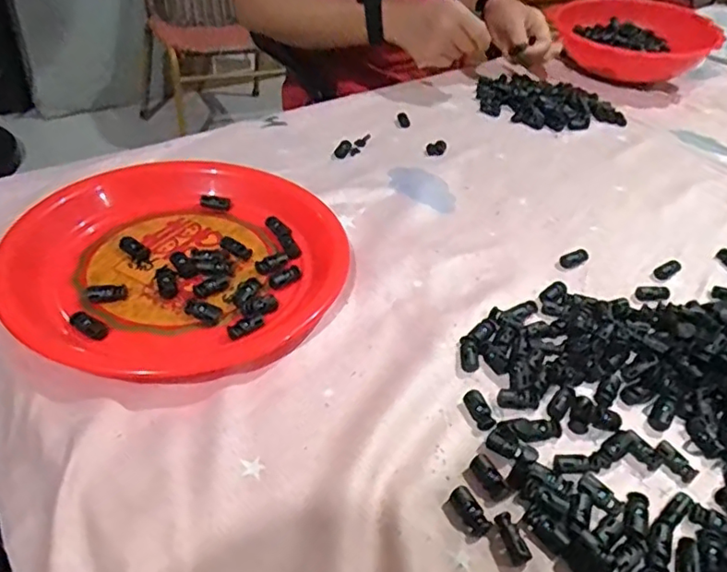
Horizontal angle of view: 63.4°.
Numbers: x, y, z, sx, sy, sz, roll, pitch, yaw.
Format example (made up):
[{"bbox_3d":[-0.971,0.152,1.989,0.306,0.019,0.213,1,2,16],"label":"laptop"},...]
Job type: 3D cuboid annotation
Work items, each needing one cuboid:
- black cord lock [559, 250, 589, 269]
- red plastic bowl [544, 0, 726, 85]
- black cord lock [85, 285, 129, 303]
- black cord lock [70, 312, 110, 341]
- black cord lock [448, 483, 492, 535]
[{"bbox_3d":[0.196,-0.025,0.546,0.032,0.009,0.013,-13,45,-21],"label":"black cord lock"},{"bbox_3d":[0.422,-0.383,0.914,0.241,0.085,0.141,7,41,1],"label":"red plastic bowl"},{"bbox_3d":[-0.194,0.005,0.446,0.029,0.010,0.009,-2,40,-30],"label":"black cord lock"},{"bbox_3d":[-0.198,0.027,0.423,0.031,0.011,0.013,22,44,17],"label":"black cord lock"},{"bbox_3d":[0.061,0.129,0.340,0.013,0.008,0.028,-19,47,-26],"label":"black cord lock"}]

